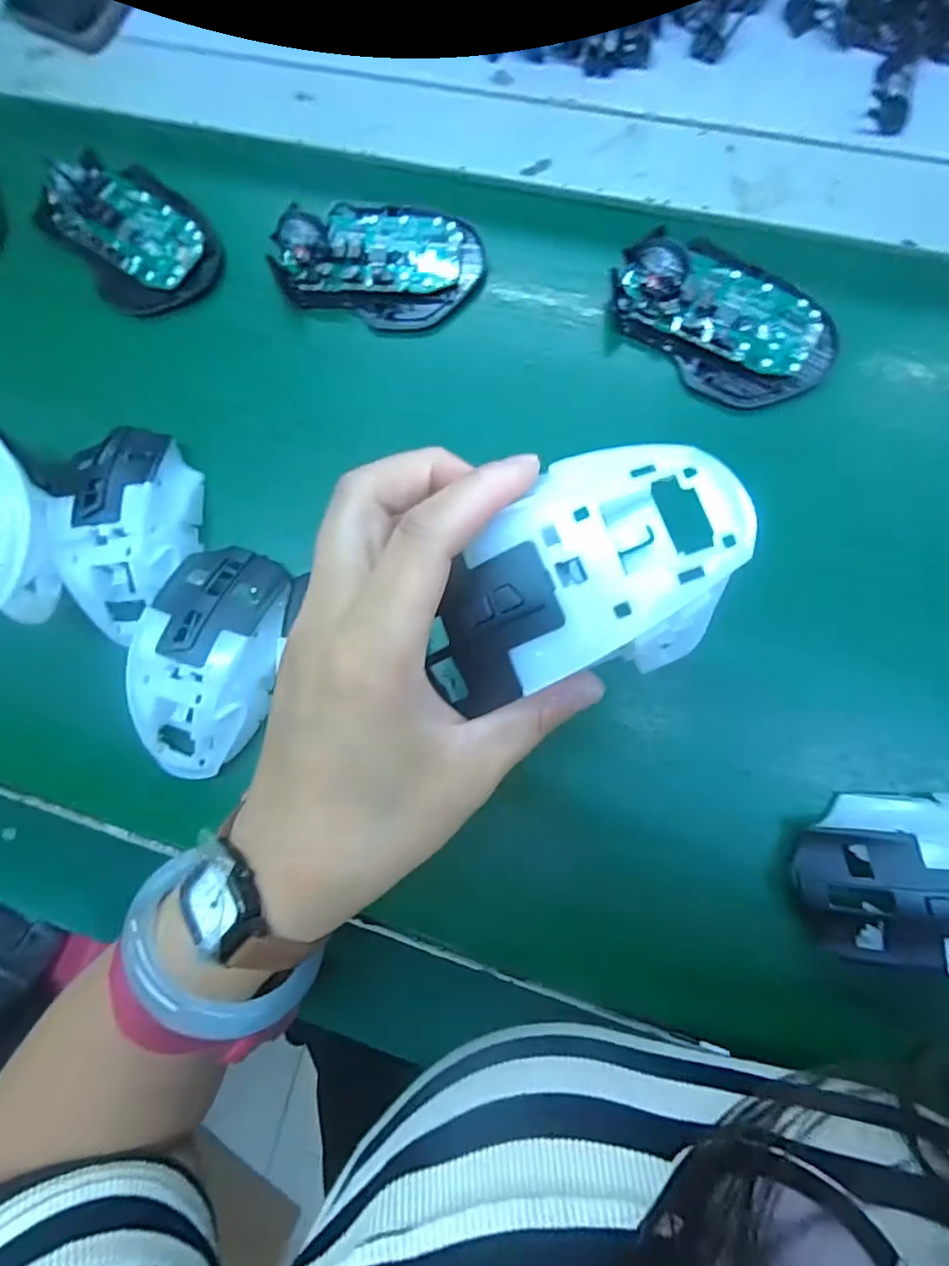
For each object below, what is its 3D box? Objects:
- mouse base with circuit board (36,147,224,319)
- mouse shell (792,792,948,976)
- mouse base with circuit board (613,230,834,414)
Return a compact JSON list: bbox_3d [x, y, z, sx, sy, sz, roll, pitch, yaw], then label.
[{"bbox_3d":[-0.200,-0.233,0.325,0.102,0.024,0.070,44,90,8],"label":"mouse base with circuit board"},{"bbox_3d":[0.198,0.101,0.231,0.110,0.034,0.062,-6,84,5],"label":"mouse shell"},{"bbox_3d":[0.129,-0.165,0.290,0.113,0.018,0.067,39,89,8],"label":"mouse base with circuit board"}]

